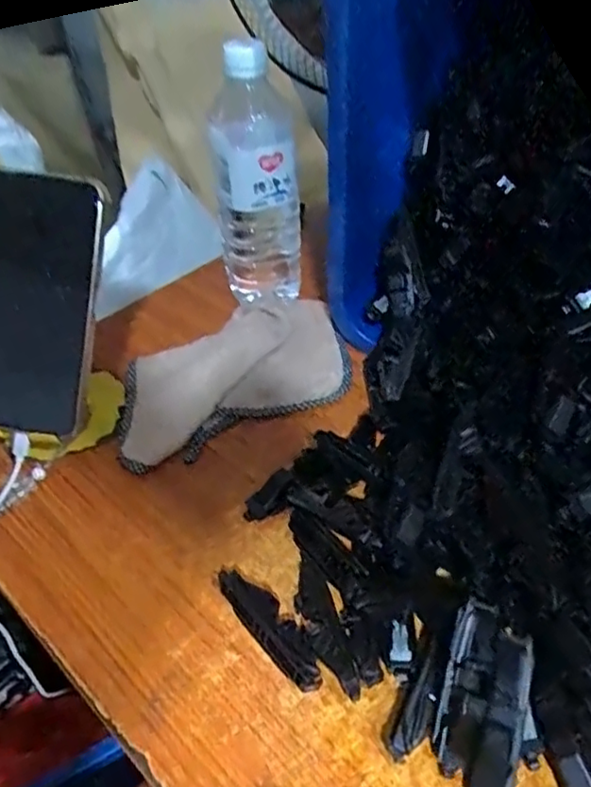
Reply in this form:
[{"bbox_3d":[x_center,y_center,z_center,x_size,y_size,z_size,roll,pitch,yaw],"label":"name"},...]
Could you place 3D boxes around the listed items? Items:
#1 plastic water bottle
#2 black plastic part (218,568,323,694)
[{"bbox_3d":[-0.031,-0.165,0.504,0.067,0.201,0.076,-5,43,-1],"label":"plastic water bottle"},{"bbox_3d":[-0.013,0.127,0.334,0.020,0.014,0.080,-31,50,-26],"label":"black plastic part"}]

